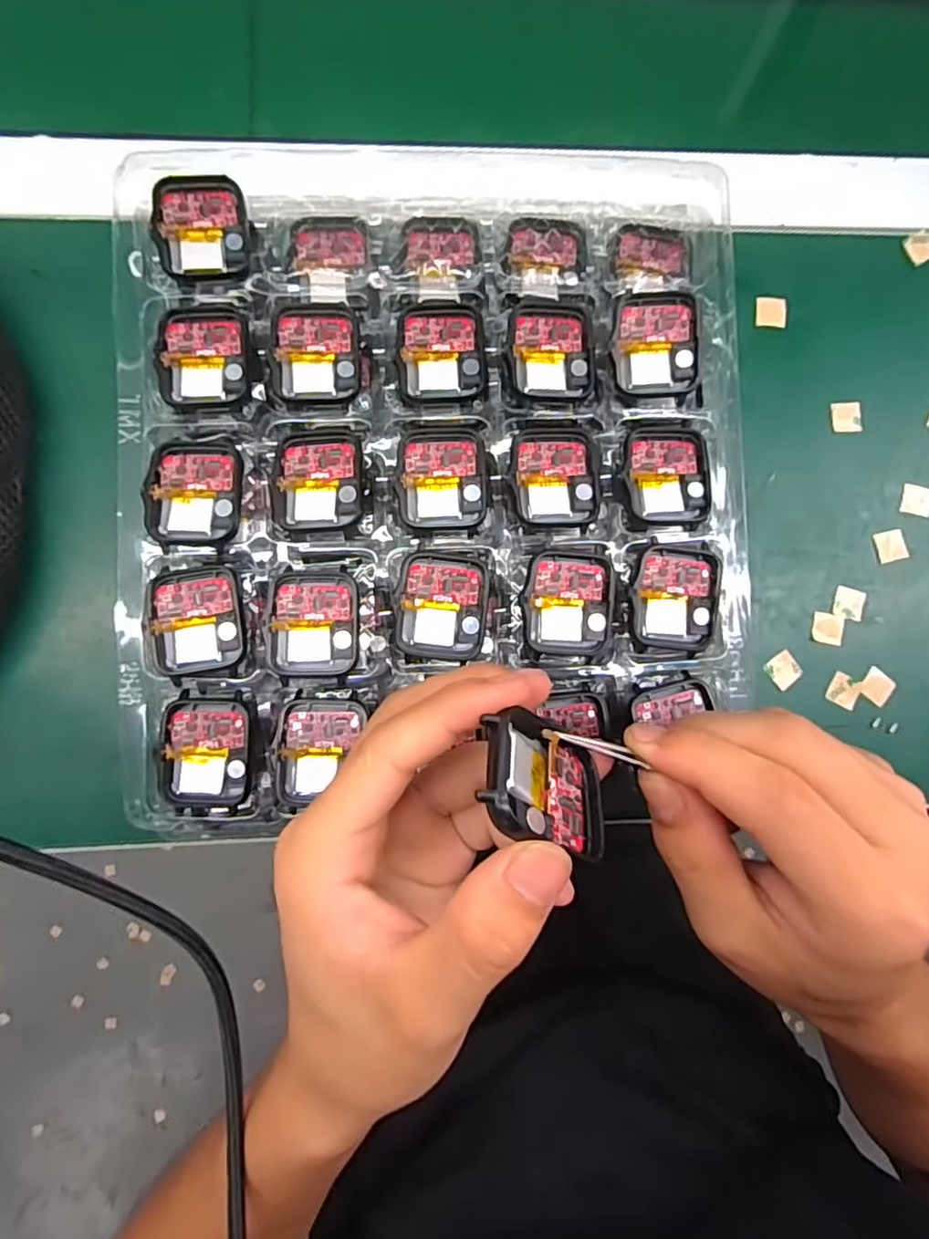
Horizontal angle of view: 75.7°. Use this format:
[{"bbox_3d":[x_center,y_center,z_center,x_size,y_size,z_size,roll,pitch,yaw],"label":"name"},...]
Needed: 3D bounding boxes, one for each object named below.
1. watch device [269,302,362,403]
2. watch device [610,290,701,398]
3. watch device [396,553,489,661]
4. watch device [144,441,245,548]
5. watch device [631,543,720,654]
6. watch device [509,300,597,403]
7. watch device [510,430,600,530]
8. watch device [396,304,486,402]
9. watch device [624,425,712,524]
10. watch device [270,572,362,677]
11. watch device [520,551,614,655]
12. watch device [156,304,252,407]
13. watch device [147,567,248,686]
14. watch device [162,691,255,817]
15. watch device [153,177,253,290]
[{"bbox_3d":[-0.064,-0.114,0.256,0.037,0.005,0.041,-3,86,-4],"label":"watch device"},{"bbox_3d":[0.083,-0.119,0.260,0.037,0.014,0.040,0,86,-4],"label":"watch device"},{"bbox_3d":[-0.009,-0.005,0.247,0.036,0.008,0.041,5,85,-3],"label":"watch device"},{"bbox_3d":[-0.111,-0.053,0.247,0.038,0.007,0.045,0,86,-4],"label":"watch device"},{"bbox_3d":[0.090,-0.009,0.253,0.037,0.008,0.042,7,85,-3],"label":"watch device"},{"bbox_3d":[0.038,-0.117,0.261,0.037,0.007,0.040,-2,86,-4],"label":"watch device"},{"bbox_3d":[0.039,-0.061,0.258,0.037,0.005,0.042,-6,86,-4],"label":"watch device"},{"bbox_3d":[-0.010,-0.116,0.259,0.037,0.005,0.042,1,85,-4],"label":"watch device"},{"bbox_3d":[0.089,-0.064,0.263,0.038,0.006,0.042,2,85,-3],"label":"watch device"},{"bbox_3d":[-0.062,0.001,0.247,0.036,0.006,0.043,-1,86,-4],"label":"watch device"},{"bbox_3d":[0.043,-0.006,0.252,0.038,0.013,0.041,-4,86,-4],"label":"watch device"},{"bbox_3d":[-0.110,-0.113,0.255,0.037,0.006,0.042,-2,86,-4],"label":"watch device"},{"bbox_3d":[-0.109,0.000,0.245,0.036,0.004,0.045,-8,86,-4],"label":"watch device"},{"bbox_3d":[-0.104,0.055,0.245,0.036,0.009,0.047,1,85,-4],"label":"watch device"},{"bbox_3d":[-0.112,-0.167,0.256,0.038,0.008,0.046,-5,86,-4],"label":"watch device"}]

